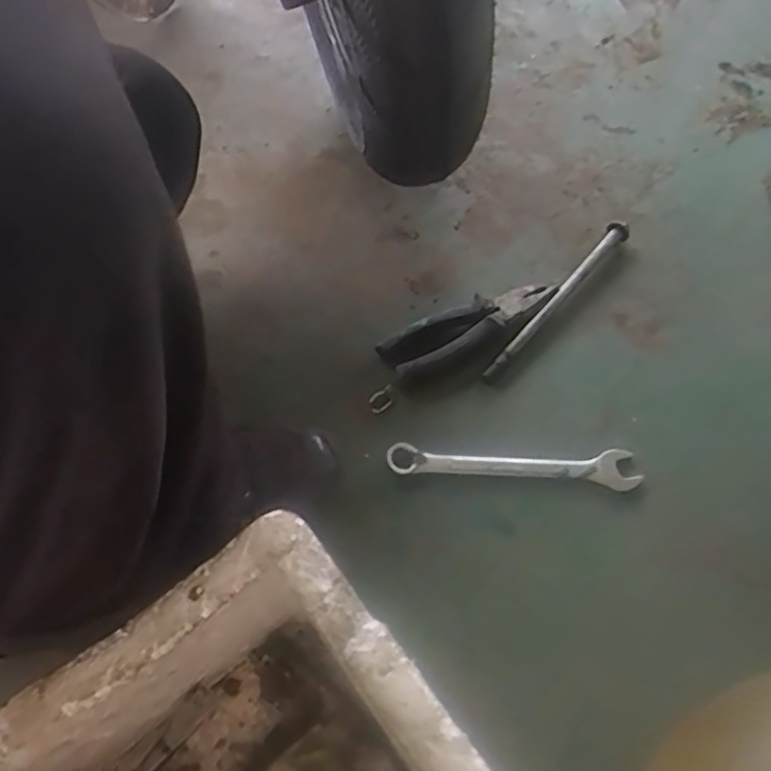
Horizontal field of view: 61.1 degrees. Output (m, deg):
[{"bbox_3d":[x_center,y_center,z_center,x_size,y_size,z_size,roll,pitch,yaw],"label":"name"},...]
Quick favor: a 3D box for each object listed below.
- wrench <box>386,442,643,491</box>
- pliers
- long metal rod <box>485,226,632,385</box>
[{"bbox_3d":[0.103,0.062,0.529,0.199,0.007,0.028,3,59,2],"label":"wrench"},{"bbox_3d":[0.073,-0.054,0.590,0.163,0.017,0.046,-29,63,-16],"label":"pliers"},{"bbox_3d":[0.164,-0.083,0.609,0.018,0.018,0.221,35,65,19],"label":"long metal rod"}]

